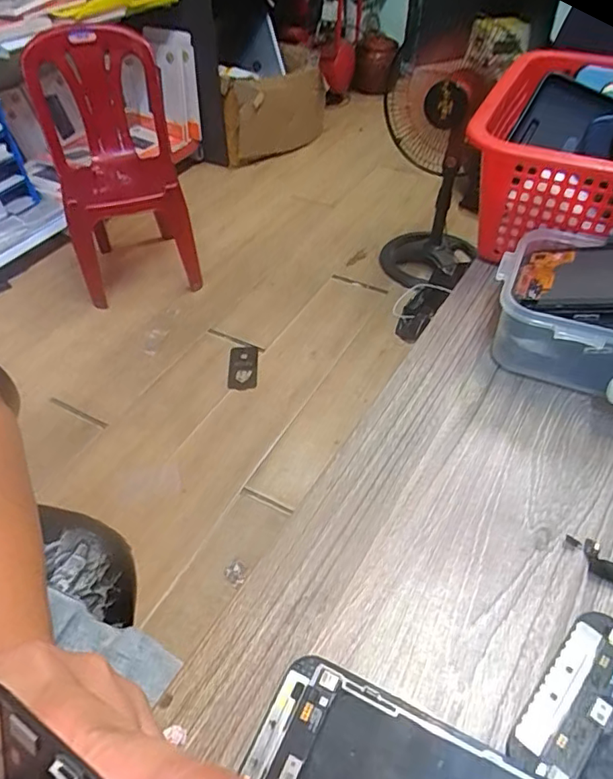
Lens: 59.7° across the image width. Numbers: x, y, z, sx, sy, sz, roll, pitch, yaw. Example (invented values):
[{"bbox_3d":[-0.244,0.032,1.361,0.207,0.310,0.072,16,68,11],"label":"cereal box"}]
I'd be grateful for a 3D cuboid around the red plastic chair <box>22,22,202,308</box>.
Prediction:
[{"bbox_3d":[-0.547,-0.631,1.543,0.349,0.583,0.524,-12,48,-10],"label":"red plastic chair"}]

